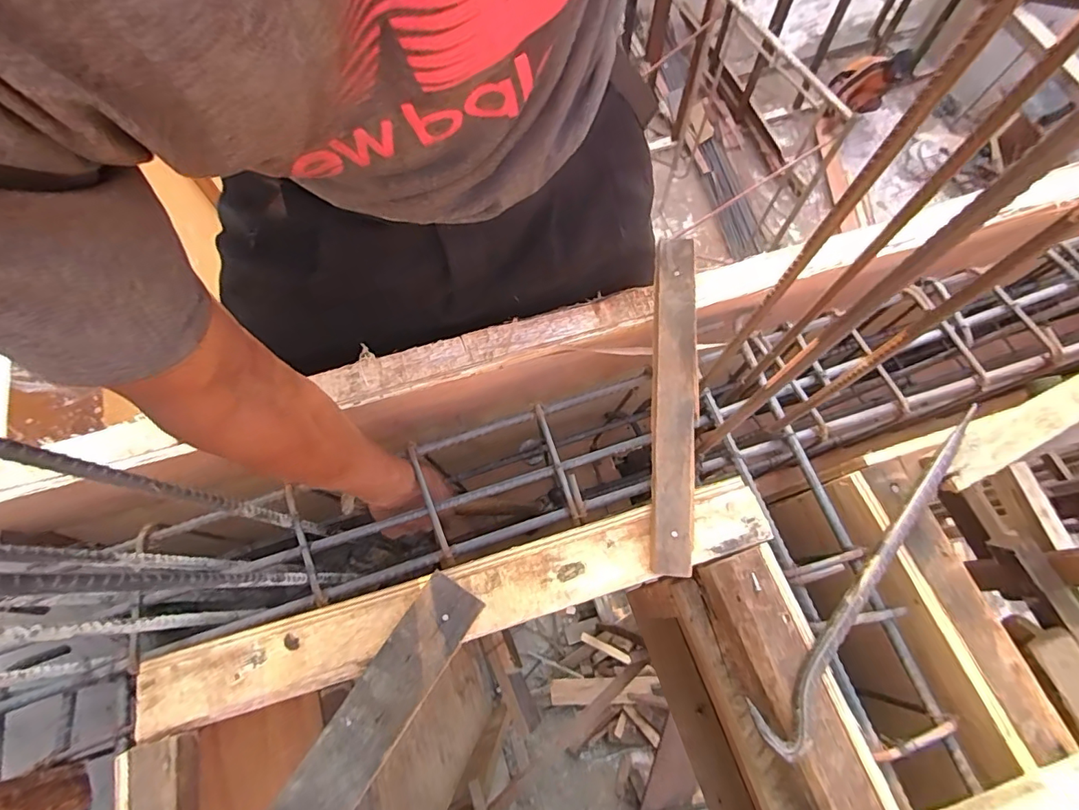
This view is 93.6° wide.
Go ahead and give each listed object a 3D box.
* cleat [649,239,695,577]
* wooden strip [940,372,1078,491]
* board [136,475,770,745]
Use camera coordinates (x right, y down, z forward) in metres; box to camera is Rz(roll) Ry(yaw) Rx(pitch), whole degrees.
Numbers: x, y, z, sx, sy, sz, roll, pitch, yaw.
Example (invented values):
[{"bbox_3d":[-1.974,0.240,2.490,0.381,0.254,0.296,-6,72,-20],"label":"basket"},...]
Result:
[{"bbox_3d":[0.135,-0.008,0.512,0.039,0.014,0.339,2,76,6],"label":"cleat"},{"bbox_3d":[0.548,-0.002,0.528,0.350,0.029,0.043,-24,71,-8],"label":"wooden strip"},{"bbox_3d":[-0.068,0.182,0.475,0.583,0.028,0.068,-17,70,-5],"label":"board"}]

